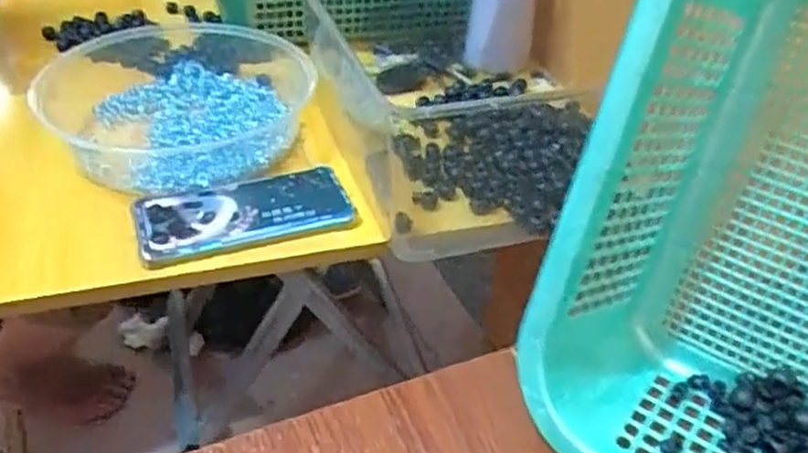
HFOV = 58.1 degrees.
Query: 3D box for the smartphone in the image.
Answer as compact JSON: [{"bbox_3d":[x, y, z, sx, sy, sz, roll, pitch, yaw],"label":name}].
[{"bbox_3d":[-0.124,-0.012,0.565,0.159,0.012,0.071,-12,45,-17],"label":"smartphone"}]

